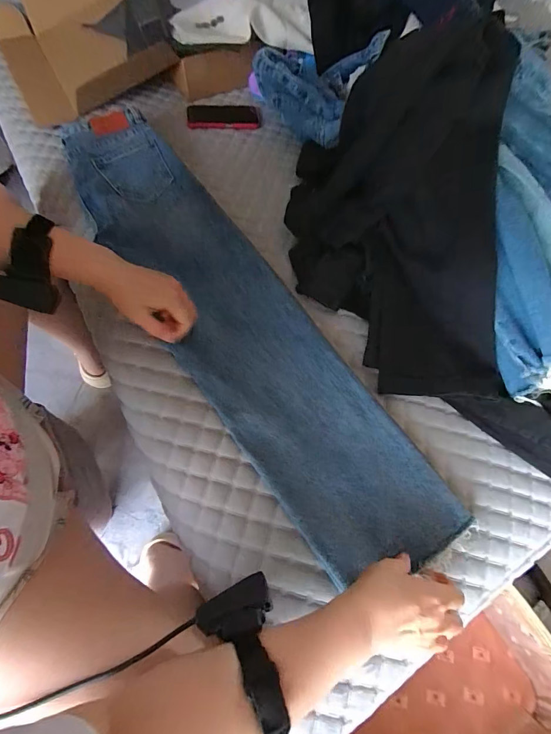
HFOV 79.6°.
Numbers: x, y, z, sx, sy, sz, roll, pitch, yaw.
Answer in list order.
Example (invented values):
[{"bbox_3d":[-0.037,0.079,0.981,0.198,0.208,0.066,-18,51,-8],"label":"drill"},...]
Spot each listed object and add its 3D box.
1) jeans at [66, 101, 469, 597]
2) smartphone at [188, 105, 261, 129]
[{"bbox_3d":[-0.088,-0.115,0.525,0.207,0.032,0.901,-30,72,-16],"label":"jeans"},{"bbox_3d":[-0.121,-0.582,0.768,0.164,0.014,0.090,-4,65,-5],"label":"smartphone"}]

